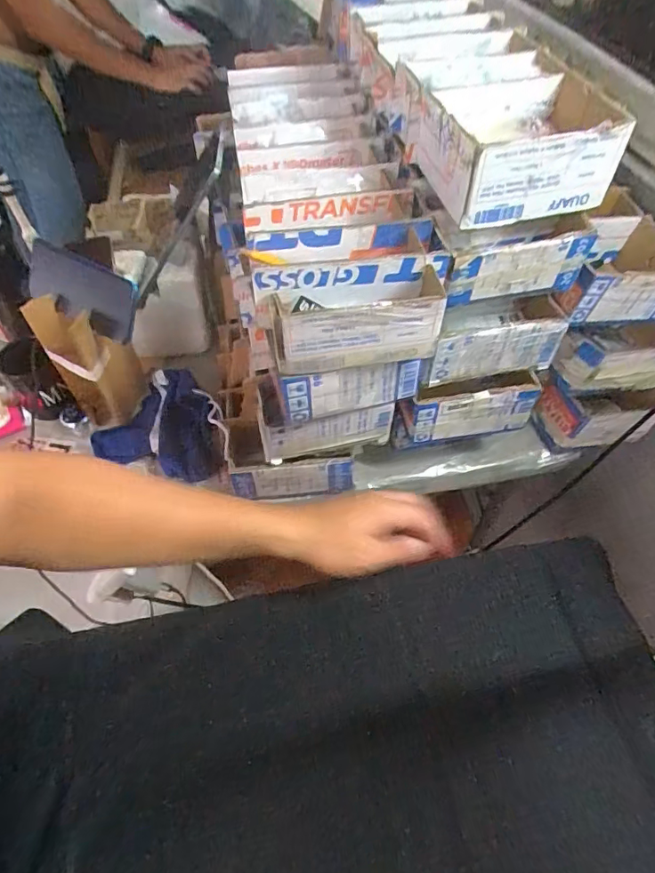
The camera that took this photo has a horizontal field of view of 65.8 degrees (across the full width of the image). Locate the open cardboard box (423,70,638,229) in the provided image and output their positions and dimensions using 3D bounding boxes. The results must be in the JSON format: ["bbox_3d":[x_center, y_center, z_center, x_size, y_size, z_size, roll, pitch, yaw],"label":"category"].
[{"bbox_3d":[0.179,-0.283,0.499,0.147,0.075,0.132,-10,54,-8],"label":"open cardboard box"}]

